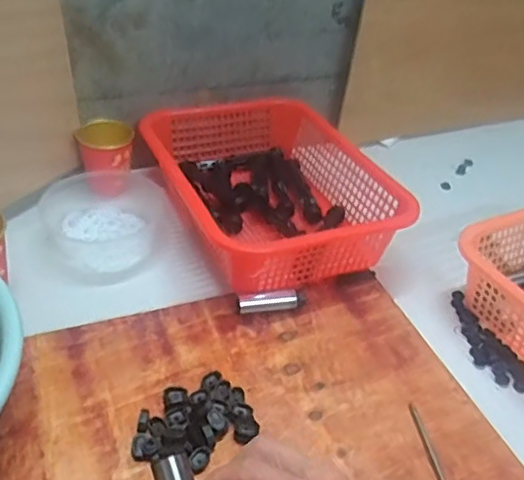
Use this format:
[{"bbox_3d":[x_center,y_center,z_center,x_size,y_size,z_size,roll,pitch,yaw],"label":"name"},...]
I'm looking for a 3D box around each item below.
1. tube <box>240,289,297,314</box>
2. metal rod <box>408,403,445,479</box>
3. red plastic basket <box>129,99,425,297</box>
[{"bbox_3d":[0.008,0.068,0.644,0.066,0.022,0.018,-7,41,-16],"label":"tube"},{"bbox_3d":[0.150,0.191,0.519,0.007,0.004,0.116,-1,39,-10],"label":"metal rod"},{"bbox_3d":[0.003,-0.070,0.761,0.244,0.088,0.311,-13,43,-22],"label":"red plastic basket"}]

